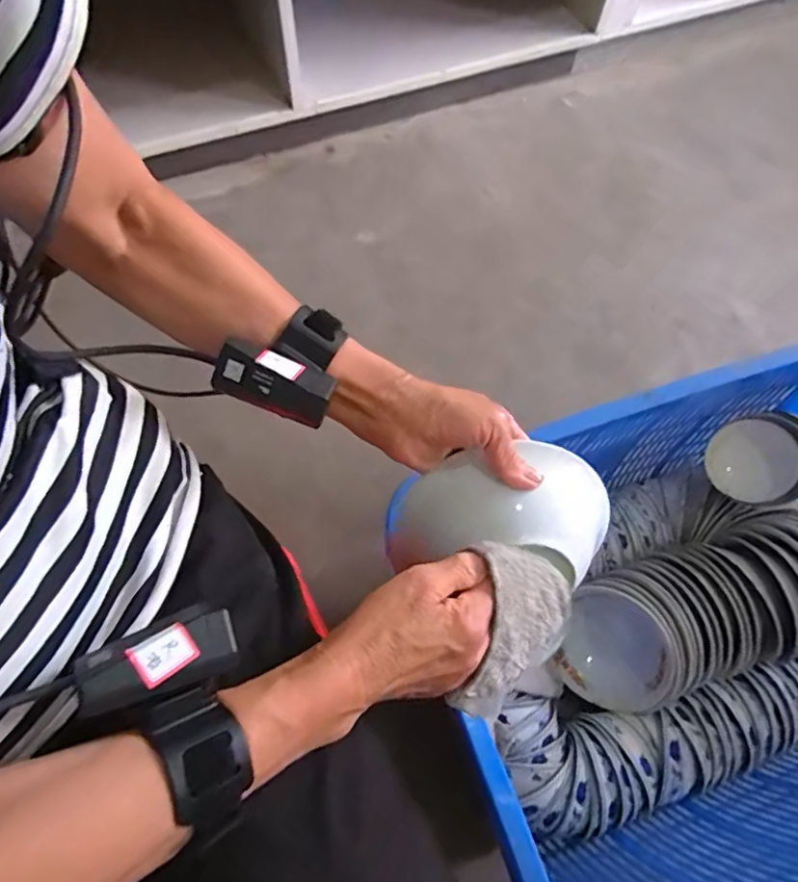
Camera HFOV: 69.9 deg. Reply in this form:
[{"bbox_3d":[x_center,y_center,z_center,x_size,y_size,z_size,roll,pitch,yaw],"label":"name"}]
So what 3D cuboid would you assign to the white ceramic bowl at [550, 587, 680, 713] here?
[{"bbox_3d":[0.285,0.290,0.791,0.173,0.172,0.052,41,26,31],"label":"white ceramic bowl"}]

